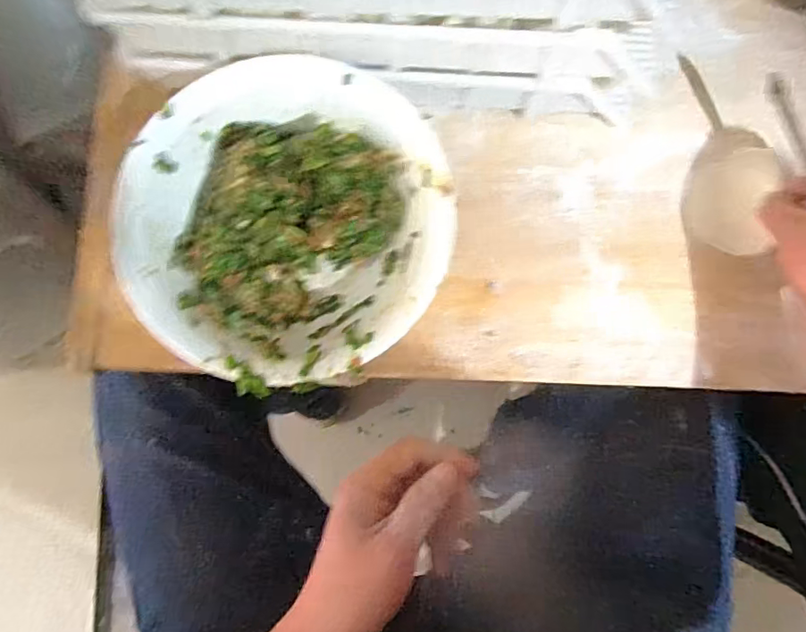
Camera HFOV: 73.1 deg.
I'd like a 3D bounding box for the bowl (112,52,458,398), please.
[{"bbox_3d":[-0.077,-0.062,0.386,0.211,0.077,0.217,0,82,0],"label":"bowl"}]

